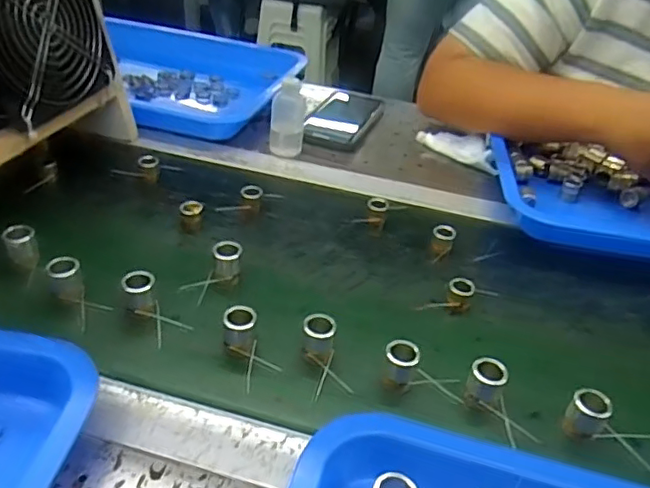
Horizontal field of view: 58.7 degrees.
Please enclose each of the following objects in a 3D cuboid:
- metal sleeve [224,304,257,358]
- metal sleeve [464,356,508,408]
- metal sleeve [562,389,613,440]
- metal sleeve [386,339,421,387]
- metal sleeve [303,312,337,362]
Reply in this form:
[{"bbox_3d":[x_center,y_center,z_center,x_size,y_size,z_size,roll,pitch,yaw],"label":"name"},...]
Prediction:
[{"bbox_3d":[-0.061,0.061,0.411,0.021,0.028,0.022,4,38,-3],"label":"metal sleeve"},{"bbox_3d":[0.109,0.097,0.394,0.023,0.035,0.020,17,39,14],"label":"metal sleeve"},{"bbox_3d":[0.172,0.112,0.380,0.018,0.031,0.022,-27,49,-36],"label":"metal sleeve"},{"bbox_3d":[0.051,0.086,0.401,0.022,0.036,0.020,4,38,-3],"label":"metal sleeve"},{"bbox_3d":[-0.005,0.069,0.415,0.022,0.034,0.024,7,38,1],"label":"metal sleeve"}]

